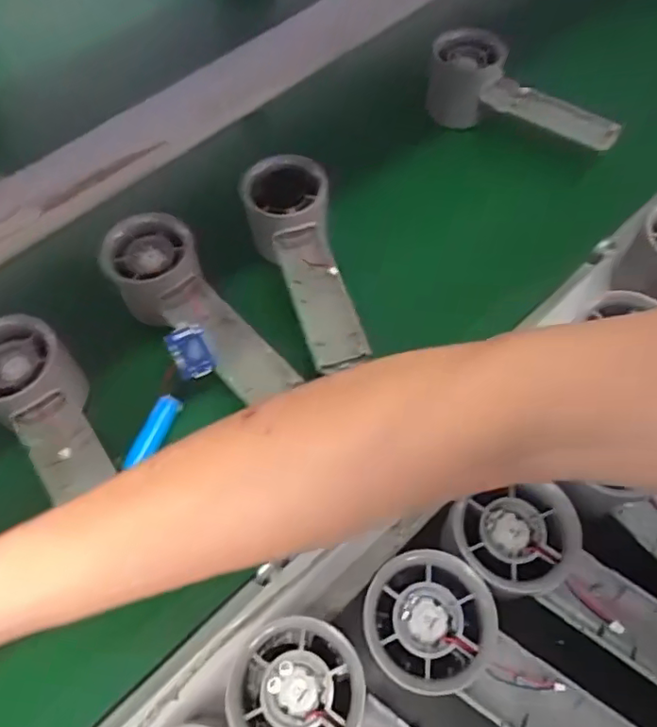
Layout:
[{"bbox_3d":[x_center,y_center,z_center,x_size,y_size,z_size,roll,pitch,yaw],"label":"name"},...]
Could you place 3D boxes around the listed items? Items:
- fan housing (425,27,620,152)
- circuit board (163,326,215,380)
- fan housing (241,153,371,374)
[{"bbox_3d":[0.162,-0.222,0.476,0.164,0.060,0.064,18,62,10],"label":"fan housing"},{"bbox_3d":[-0.082,-0.007,0.338,0.023,0.004,0.031,-23,105,-8],"label":"circuit board"},{"bbox_3d":[-0.019,-0.071,0.375,0.055,0.037,0.155,-11,61,-6],"label":"fan housing"}]

